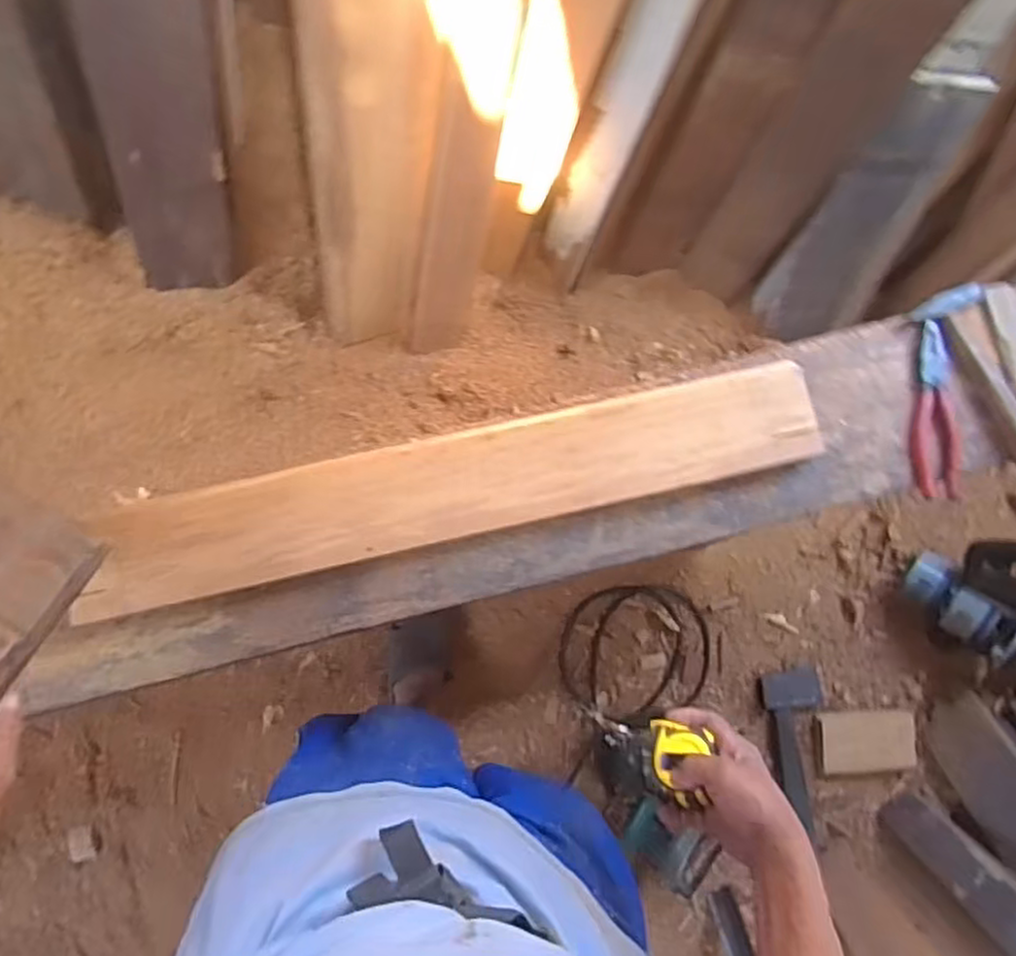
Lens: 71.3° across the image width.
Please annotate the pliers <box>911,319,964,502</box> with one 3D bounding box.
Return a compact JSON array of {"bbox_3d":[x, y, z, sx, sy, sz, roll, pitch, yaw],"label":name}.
[{"bbox_3d":[0.474,-0.074,0.785,0.044,0.022,0.194,3,84,-3],"label":"pliers"}]

